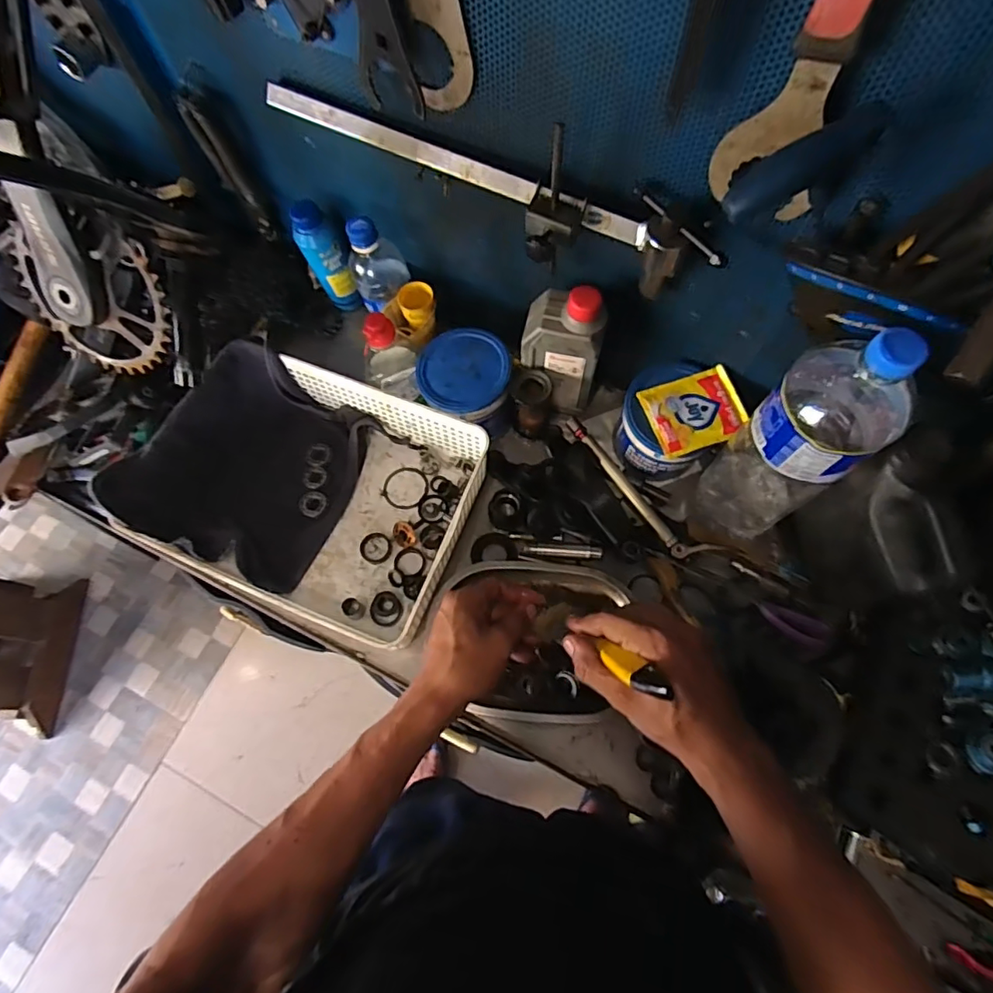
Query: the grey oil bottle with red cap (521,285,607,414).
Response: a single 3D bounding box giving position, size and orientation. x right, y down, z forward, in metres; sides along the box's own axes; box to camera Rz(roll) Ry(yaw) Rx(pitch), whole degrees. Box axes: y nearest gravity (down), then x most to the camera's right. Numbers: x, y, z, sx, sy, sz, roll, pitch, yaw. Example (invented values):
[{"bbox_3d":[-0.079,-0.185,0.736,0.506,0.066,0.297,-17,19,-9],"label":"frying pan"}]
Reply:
[{"bbox_3d":[0.070,-0.154,0.597,0.079,0.176,0.046,14,71,8],"label":"grey oil bottle with red cap"}]

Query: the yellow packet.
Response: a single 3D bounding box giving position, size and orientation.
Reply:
[{"bbox_3d":[0.204,-0.089,0.570,0.096,0.010,0.081,-17,70,-4],"label":"yellow packet"}]

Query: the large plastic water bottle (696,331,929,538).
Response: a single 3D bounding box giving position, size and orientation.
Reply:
[{"bbox_3d":[0.263,-0.041,0.488,0.093,0.303,0.091,-42,73,-12],"label":"large plastic water bottle"}]

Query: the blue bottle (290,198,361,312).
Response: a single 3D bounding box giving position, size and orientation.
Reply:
[{"bbox_3d":[-0.207,-0.285,0.669,0.040,0.144,0.035,-27,71,-7],"label":"blue bottle"}]

